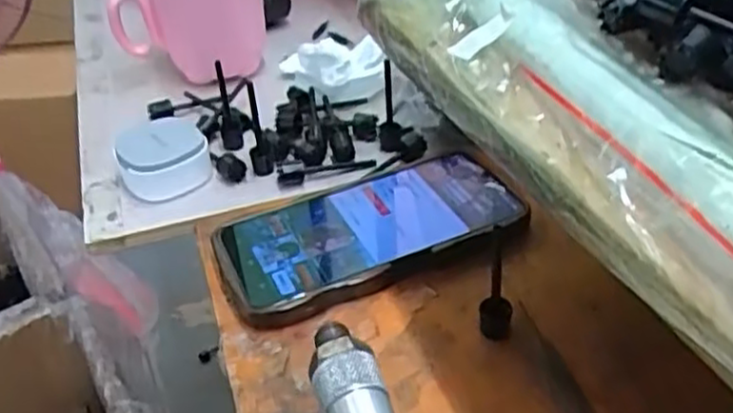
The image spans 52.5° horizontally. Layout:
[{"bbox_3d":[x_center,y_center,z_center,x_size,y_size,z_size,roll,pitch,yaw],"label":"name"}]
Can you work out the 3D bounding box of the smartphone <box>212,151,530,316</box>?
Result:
[{"bbox_3d":[0.002,0.007,0.410,0.162,0.012,0.076,-18,40,-17],"label":"smartphone"}]

